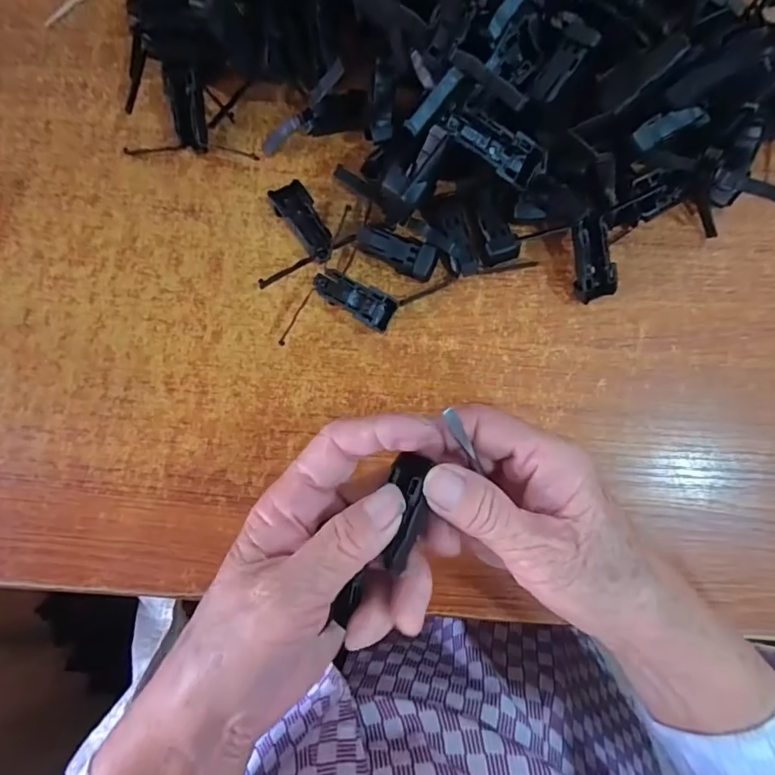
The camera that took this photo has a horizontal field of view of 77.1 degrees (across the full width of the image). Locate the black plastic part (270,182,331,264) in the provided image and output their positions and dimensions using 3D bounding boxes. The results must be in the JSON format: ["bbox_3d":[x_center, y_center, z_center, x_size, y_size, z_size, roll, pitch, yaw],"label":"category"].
[{"bbox_3d":[-0.049,-0.097,0.289,0.020,0.015,0.047,-33,86,-3],"label":"black plastic part"}]

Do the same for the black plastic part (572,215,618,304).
[{"bbox_3d":[0.116,-0.072,0.277,0.021,0.014,0.050,-26,121,-3],"label":"black plastic part"}]

